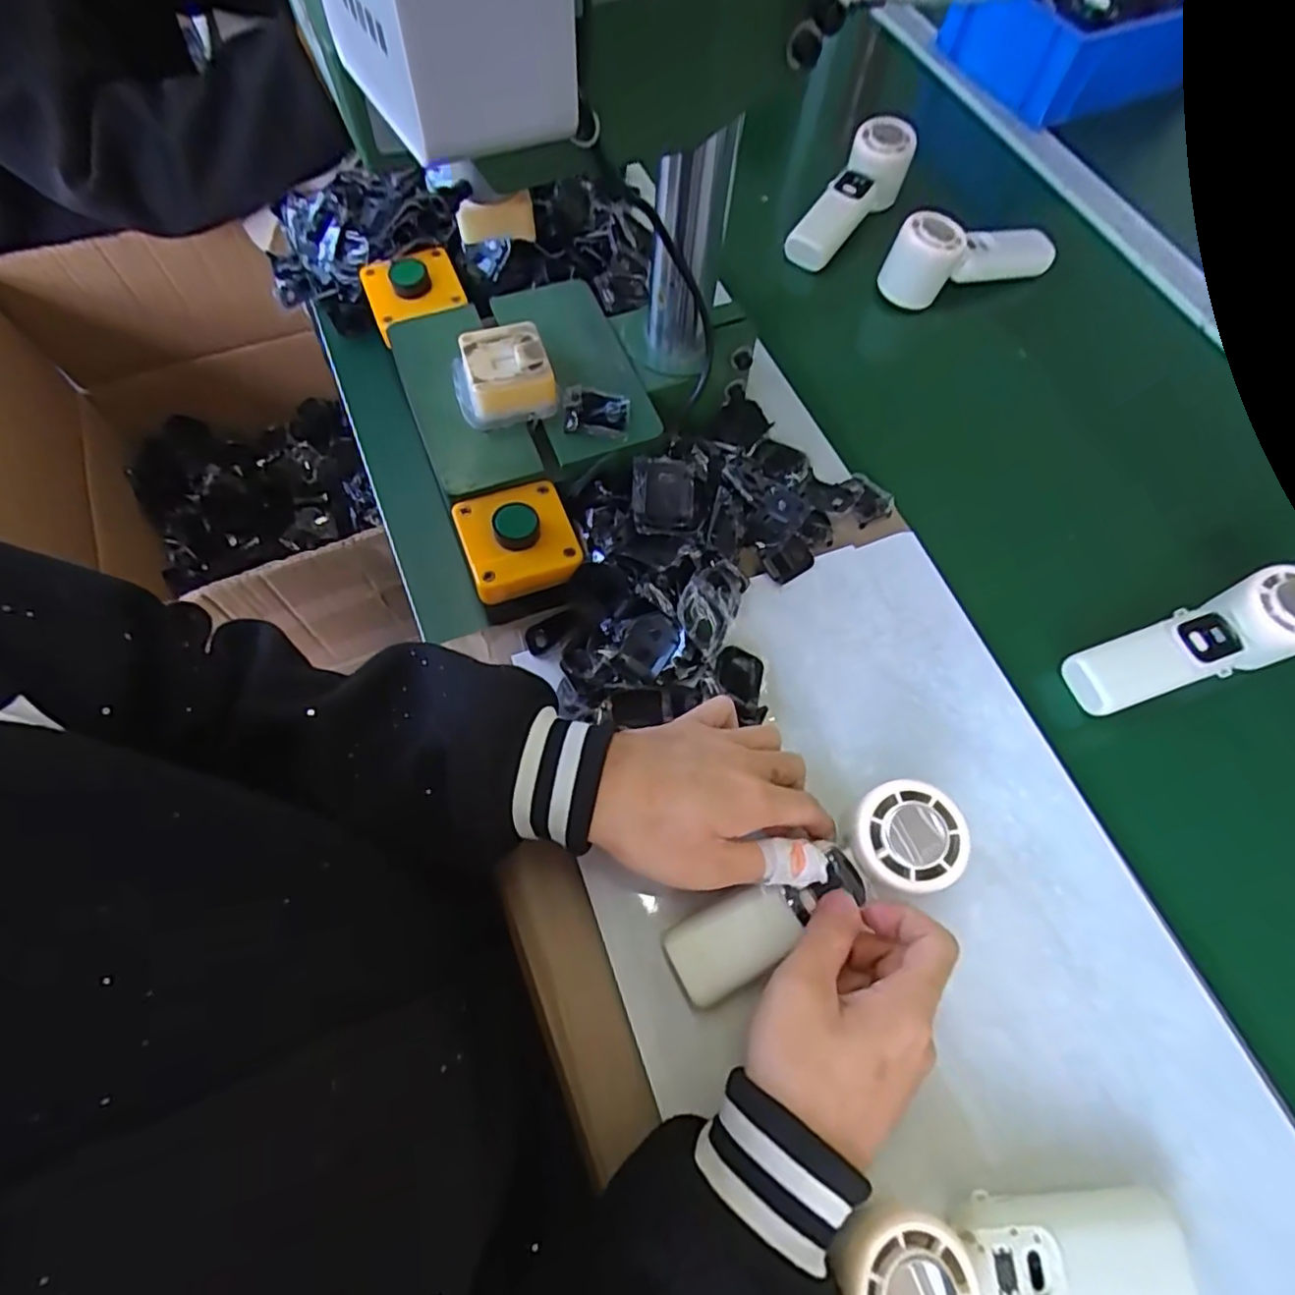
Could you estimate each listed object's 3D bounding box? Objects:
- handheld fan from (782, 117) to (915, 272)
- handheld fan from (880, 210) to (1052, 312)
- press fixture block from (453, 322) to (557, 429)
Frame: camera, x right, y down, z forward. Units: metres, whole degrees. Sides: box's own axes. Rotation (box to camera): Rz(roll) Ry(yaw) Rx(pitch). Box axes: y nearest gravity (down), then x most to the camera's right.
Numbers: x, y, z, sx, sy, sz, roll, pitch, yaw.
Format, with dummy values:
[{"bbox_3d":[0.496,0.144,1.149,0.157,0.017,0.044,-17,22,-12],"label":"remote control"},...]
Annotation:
[{"bbox_3d":[0.191,-0.431,0.611,0.060,0.052,0.152,40,92,15],"label":"handheld fan"},{"bbox_3d":[0.292,-0.351,0.586,0.180,0.075,0.047,-20,69,-9],"label":"handheld fan"},{"bbox_3d":[-0.100,-0.186,0.439,0.064,0.033,0.060,-15,68,-8],"label":"press fixture block"}]

